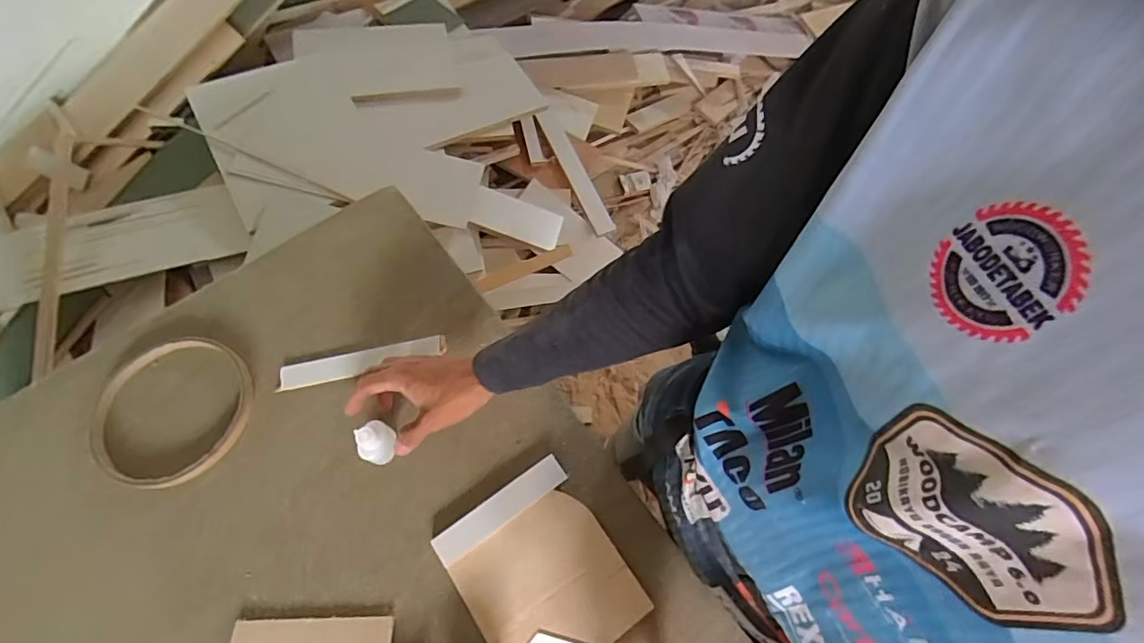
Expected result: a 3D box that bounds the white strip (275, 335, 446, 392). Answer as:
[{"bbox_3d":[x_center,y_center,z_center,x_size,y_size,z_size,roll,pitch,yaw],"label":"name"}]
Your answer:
[{"bbox_3d":[-0.245,0.048,0.629,0.190,0.014,0.029,-12,67,-6],"label":"white strip"}]

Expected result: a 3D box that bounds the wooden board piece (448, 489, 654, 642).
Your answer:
[{"bbox_3d":[-0.022,0.264,0.534,0.147,0.011,0.146,-32,70,-14],"label":"wooden board piece"}]

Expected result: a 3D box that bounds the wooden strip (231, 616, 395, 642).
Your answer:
[{"bbox_3d":[-0.250,0.303,0.515,0.150,0.009,0.032,-1,66,-1],"label":"wooden strip"}]

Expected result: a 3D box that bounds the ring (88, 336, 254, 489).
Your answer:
[{"bbox_3d":[-0.448,0.098,0.598,0.170,0.019,0.167,0,66,0],"label":"ring"}]

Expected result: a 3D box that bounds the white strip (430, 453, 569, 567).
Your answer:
[{"bbox_3d":[-0.074,0.197,0.563,0.149,0.014,0.031,-33,70,-14],"label":"white strip"}]

